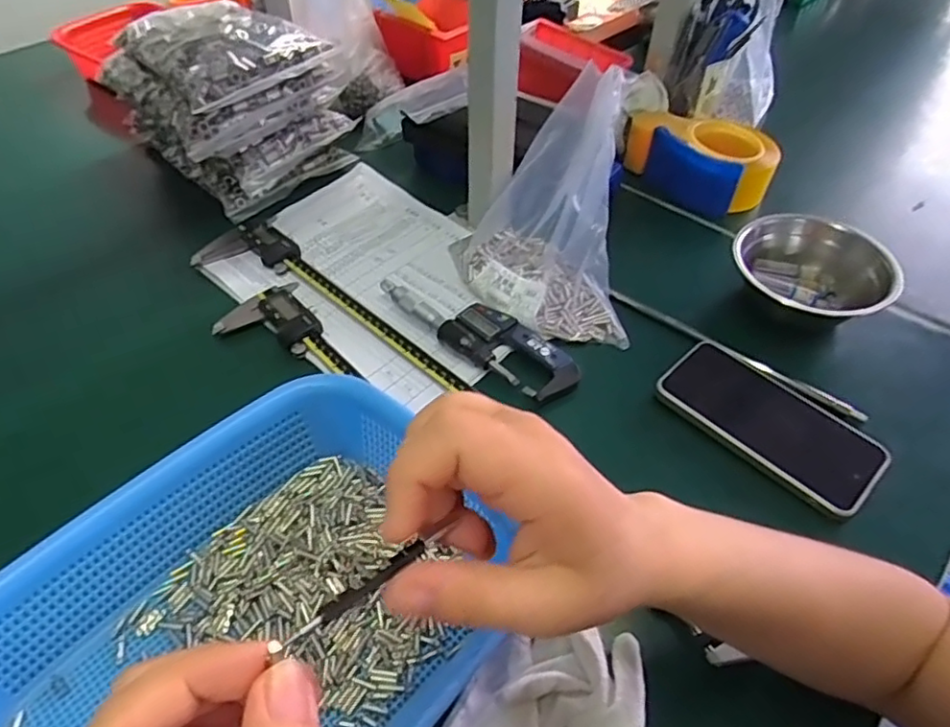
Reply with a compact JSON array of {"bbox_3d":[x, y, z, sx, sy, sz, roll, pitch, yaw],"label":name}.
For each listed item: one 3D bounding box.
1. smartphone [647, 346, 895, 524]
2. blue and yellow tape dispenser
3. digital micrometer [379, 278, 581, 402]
[{"bbox_3d":[0.218,0.041,0.463,0.078,0.018,0.153,-36,59,-29],"label":"smartphone"},{"bbox_3d":[0.248,-0.226,0.677,0.097,0.062,0.144,-36,58,-29],"label":"blue and yellow tape dispenser"},{"bbox_3d":[0.002,-0.029,0.524,0.182,0.018,0.054,32,55,24],"label":"digital micrometer"}]

